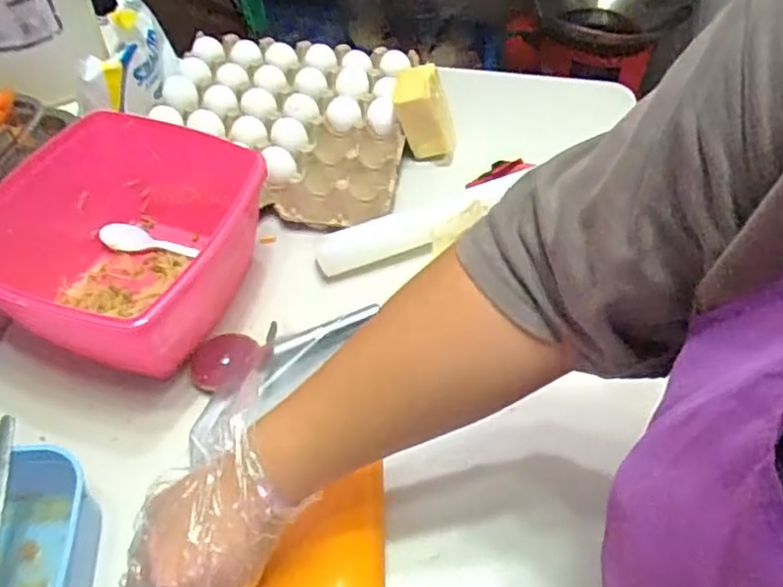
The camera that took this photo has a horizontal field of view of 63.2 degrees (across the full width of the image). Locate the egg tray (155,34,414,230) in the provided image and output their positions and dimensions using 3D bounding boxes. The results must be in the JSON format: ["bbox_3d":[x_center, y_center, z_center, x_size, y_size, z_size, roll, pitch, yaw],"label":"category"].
[{"bbox_3d":[-0.123,-0.201,0.721,0.274,0.049,0.263,7,51,5],"label":"egg tray"}]

